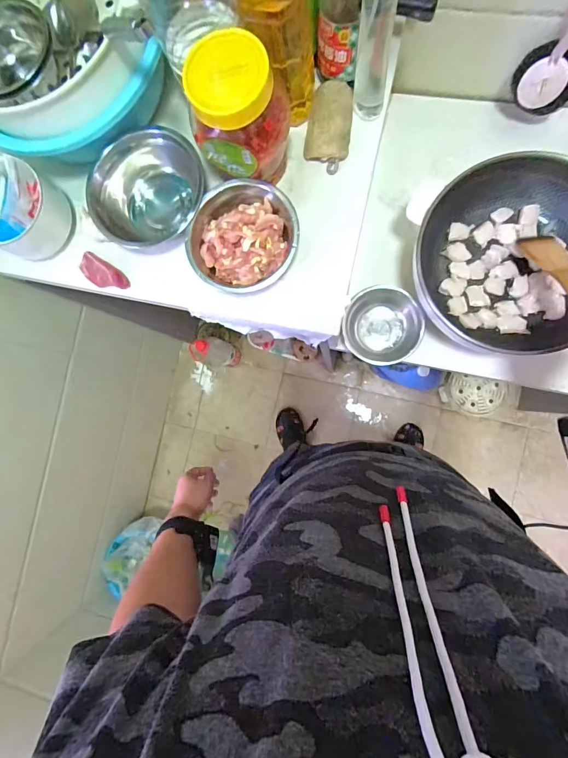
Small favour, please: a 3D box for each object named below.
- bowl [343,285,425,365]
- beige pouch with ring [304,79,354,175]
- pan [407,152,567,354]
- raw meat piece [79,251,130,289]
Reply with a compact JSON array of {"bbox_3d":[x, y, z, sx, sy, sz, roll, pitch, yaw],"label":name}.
[{"bbox_3d":[0.163,-0.087,0.616,0.120,0.063,0.125,0,88,9],"label":"bowl"},{"bbox_3d":[0.061,-0.345,0.500,0.060,0.033,0.108,7,89,9],"label":"beige pouch with ring"},{"bbox_3d":[0.329,-0.167,0.519,0.257,0.094,0.254,-14,86,8],"label":"pan"},{"bbox_3d":[-0.270,-0.155,0.546,0.078,0.019,0.037,32,93,9],"label":"raw meat piece"}]

